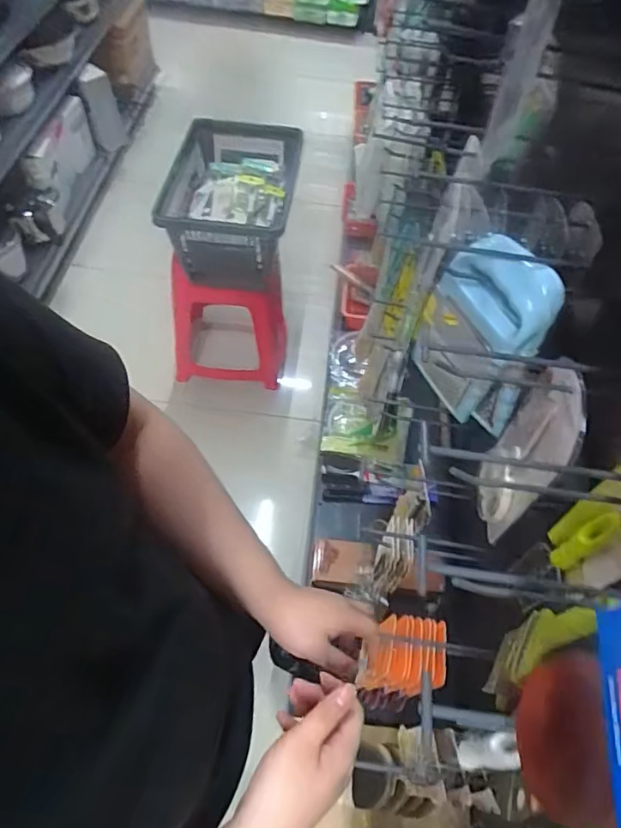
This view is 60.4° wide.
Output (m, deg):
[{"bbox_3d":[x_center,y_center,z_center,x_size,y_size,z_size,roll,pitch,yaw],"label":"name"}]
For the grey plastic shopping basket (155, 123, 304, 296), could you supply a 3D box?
[{"bbox_3d":[-0.228,-0.552,1.424,0.341,0.231,0.425,8,57,1],"label":"grey plastic shopping basket"}]

